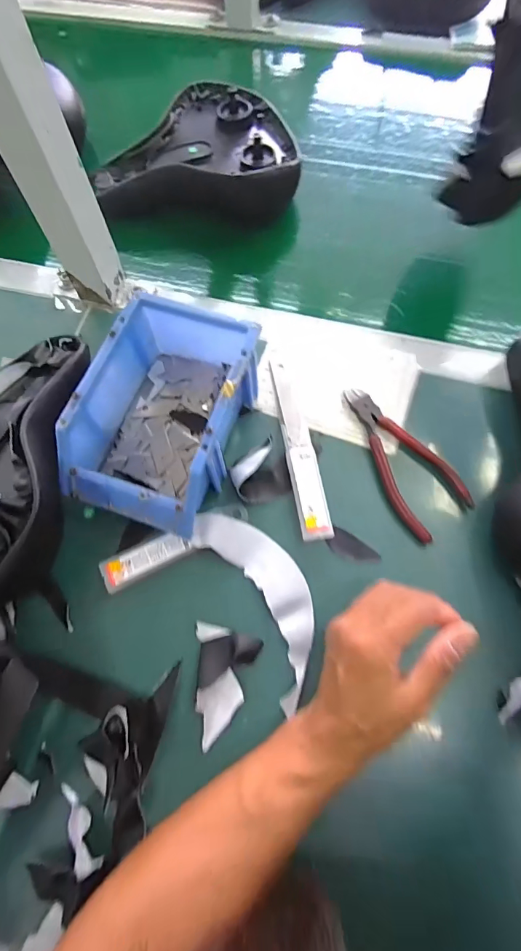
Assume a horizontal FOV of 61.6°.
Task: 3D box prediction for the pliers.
[{"bbox_3d":[0.123,-0.018,0.387,0.060,0.012,0.147,-27,71,-9],"label":"pliers"}]

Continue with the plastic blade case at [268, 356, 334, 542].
[{"bbox_3d":[0.034,-0.029,0.395,0.025,0.015,0.176,-10,69,-2],"label":"plastic blade case"}]

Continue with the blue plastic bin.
[{"bbox_3d":[-0.081,-0.050,0.371,0.116,0.075,0.174,18,70,8],"label":"blue plastic bin"}]

